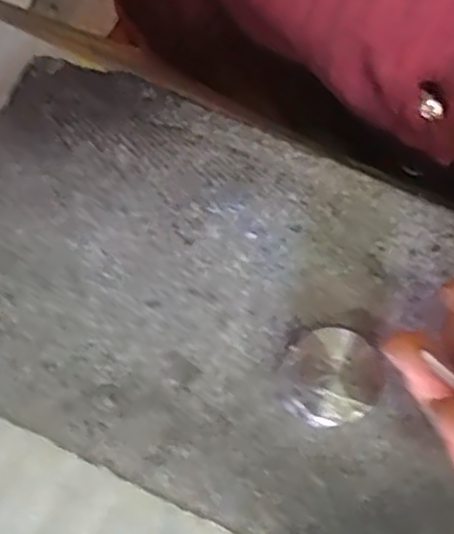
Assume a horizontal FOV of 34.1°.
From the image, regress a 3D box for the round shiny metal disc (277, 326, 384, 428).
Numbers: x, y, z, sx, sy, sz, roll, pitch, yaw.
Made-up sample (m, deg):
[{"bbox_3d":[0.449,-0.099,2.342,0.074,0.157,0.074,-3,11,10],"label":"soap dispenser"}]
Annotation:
[{"bbox_3d":[0.037,0.041,0.268,0.034,0.022,0.033,0,75,2],"label":"round shiny metal disc"}]

